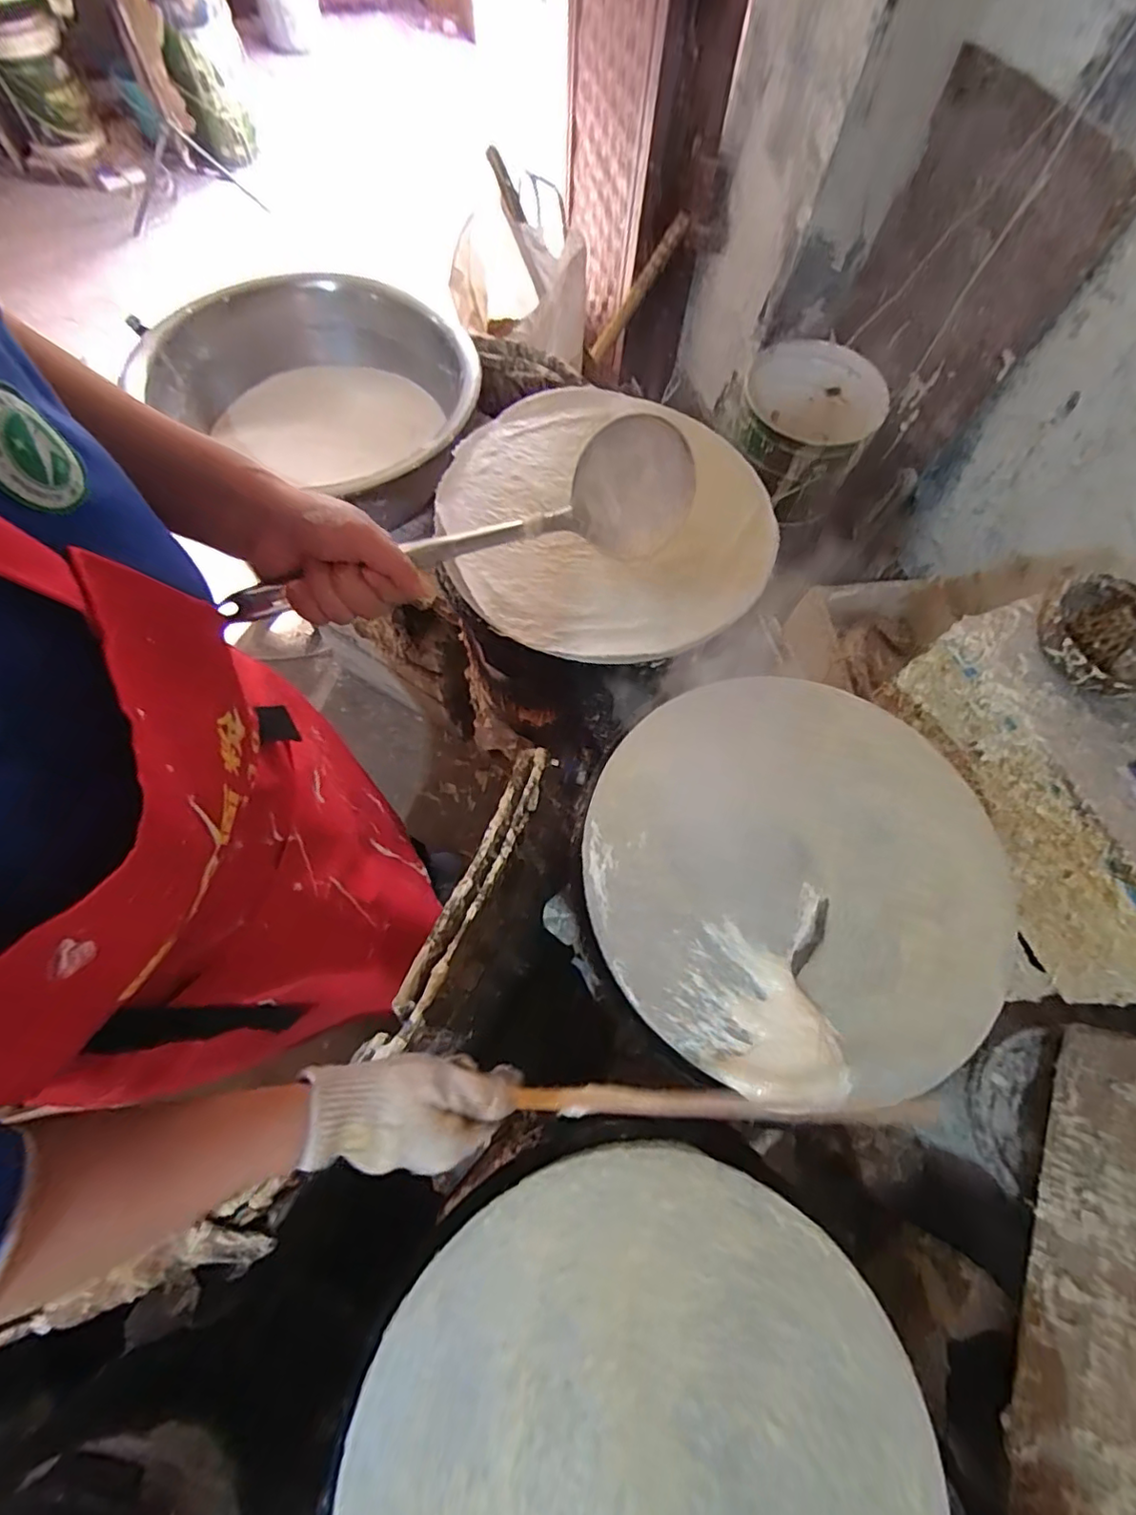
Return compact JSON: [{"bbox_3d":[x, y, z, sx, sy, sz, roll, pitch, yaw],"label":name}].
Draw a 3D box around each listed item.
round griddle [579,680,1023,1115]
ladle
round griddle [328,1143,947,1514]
[{"bbox_3d":[0.204,0.093,0.528,0.355,0.027,0.369,1,68,-1],"label":"round griddle"},{"bbox_3d":[-0.070,-0.152,0.415,0.325,0.061,0.082,-21,70,-8],"label":"ladle"},{"bbox_3d":[0.050,0.475,0.376,0.367,0.022,0.371,1,68,-1],"label":"round griddle"}]

